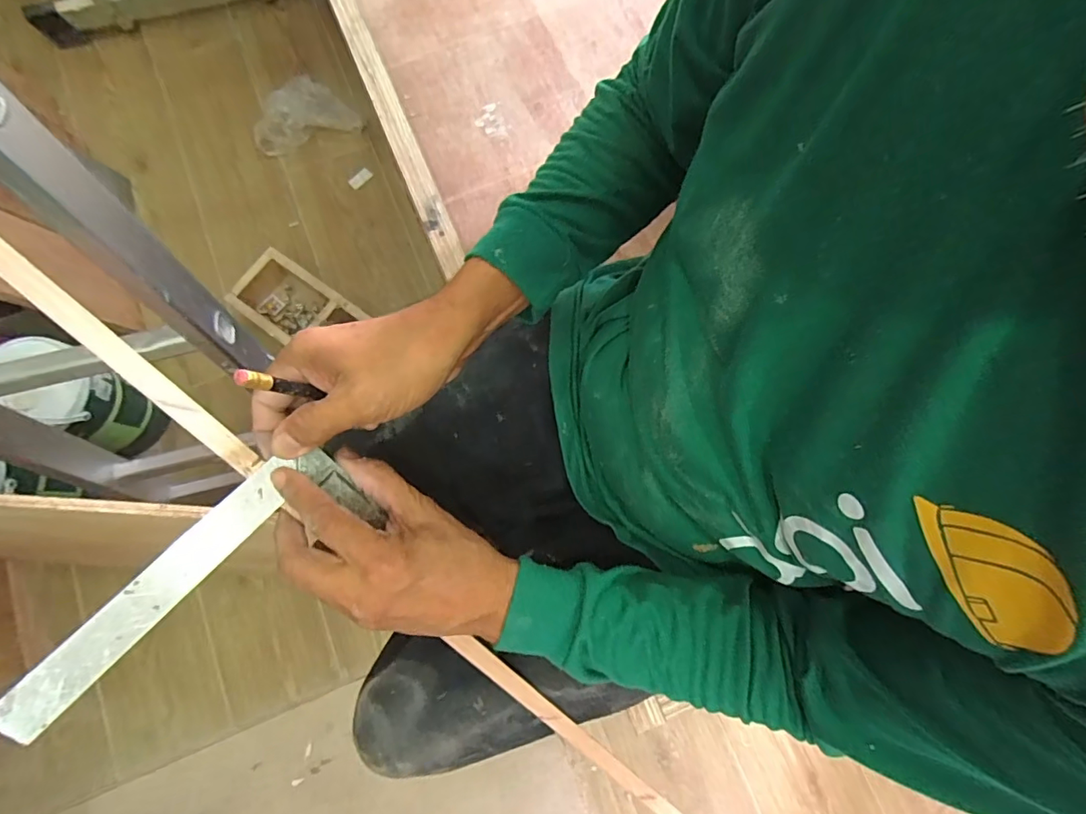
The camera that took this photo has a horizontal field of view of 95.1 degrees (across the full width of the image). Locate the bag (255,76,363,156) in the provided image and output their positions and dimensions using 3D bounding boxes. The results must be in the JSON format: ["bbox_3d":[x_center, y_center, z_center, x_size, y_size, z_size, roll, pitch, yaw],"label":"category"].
[{"bbox_3d":[-0.540,-0.665,1.117,0.242,0.085,0.123,-16,79,-3],"label":"bag"}]

